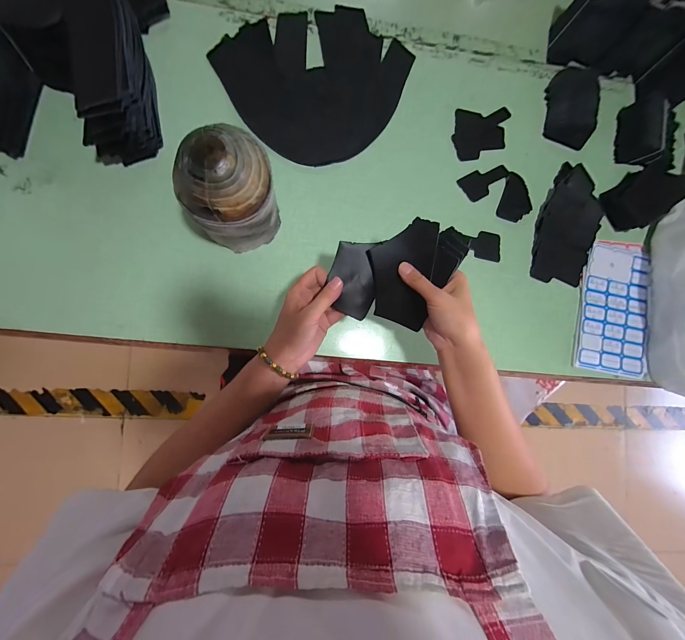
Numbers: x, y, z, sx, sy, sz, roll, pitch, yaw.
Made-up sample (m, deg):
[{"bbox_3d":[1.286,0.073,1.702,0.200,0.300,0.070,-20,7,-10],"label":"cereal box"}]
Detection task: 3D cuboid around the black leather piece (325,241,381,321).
[{"bbox_3d":[0.014,-0.047,0.369,0.052,0.009,0.090,0,101,-7],"label":"black leather piece"}]

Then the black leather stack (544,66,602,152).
[{"bbox_3d":[0.382,-0.359,0.508,0.075,0.030,0.126,11,85,-5],"label":"black leather stack"}]

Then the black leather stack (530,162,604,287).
[{"bbox_3d":[0.370,-0.156,0.495,0.098,0.021,0.192,15,85,-5],"label":"black leather stack"}]

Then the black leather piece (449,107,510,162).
[{"bbox_3d":[0.233,-0.310,0.507,0.096,0.005,0.083,-4,87,-6],"label":"black leather piece"}]

